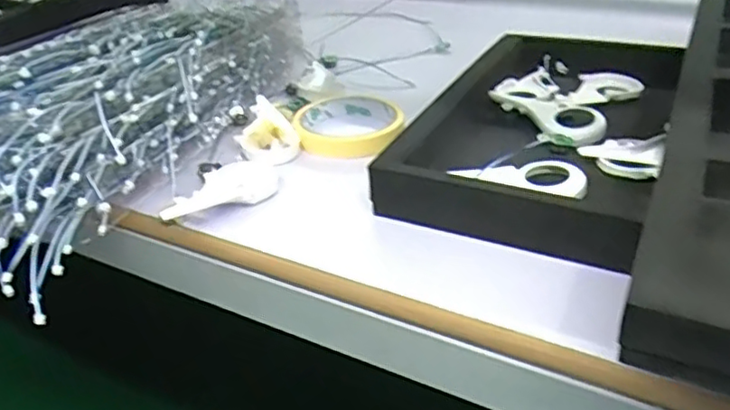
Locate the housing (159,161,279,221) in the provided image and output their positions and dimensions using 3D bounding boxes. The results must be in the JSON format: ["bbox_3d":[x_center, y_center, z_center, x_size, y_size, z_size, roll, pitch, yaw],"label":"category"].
[{"bbox_3d":[-0.101,-0.011,0.423,0.085,0.019,0.042,-28,39,-30],"label":"housing"}]

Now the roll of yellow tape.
[{"bbox_3d":[-0.012,-0.066,0.513,0.098,0.014,0.098,13,37,27],"label":"roll of yellow tape"}]

